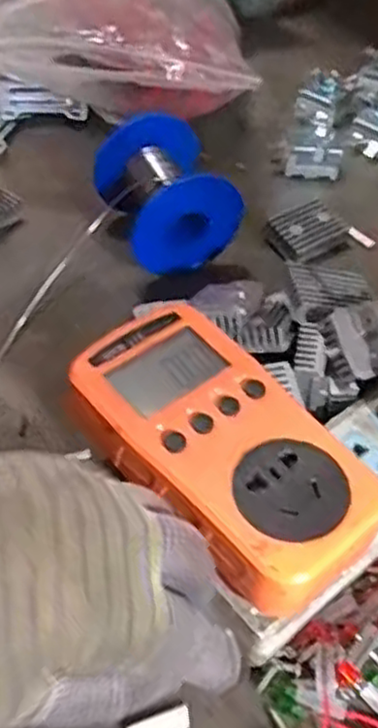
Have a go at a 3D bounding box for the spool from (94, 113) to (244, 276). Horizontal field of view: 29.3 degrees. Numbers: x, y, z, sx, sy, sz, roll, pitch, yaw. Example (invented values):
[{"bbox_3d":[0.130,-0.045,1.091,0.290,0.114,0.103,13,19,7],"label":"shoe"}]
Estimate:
[{"bbox_3d":[-0.013,-0.097,0.418,0.067,0.059,0.076,-18,54,-18],"label":"spool"}]

